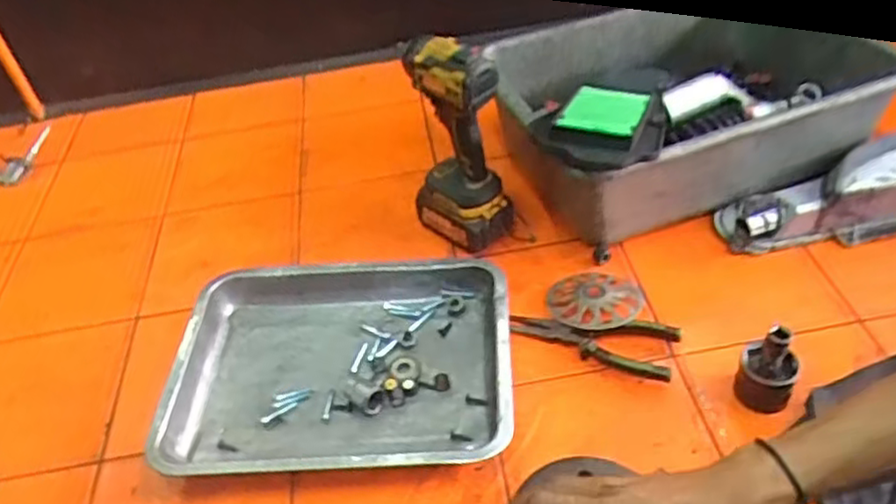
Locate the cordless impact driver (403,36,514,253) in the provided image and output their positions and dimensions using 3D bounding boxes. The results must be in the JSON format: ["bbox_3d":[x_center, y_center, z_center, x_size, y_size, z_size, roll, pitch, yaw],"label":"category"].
[{"bbox_3d":[0.009,-0.137,0.842,0.105,0.245,0.147,-8,42,0],"label":"cordless impact driver"}]

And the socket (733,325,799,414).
[{"bbox_3d":[0.300,0.110,0.659,0.051,0.084,0.052,17,47,25],"label":"socket"}]

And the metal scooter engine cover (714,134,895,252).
[{"bbox_3d":[0.496,-0.077,0.823,0.344,0.073,0.104,-15,42,-8],"label":"metal scooter engine cover"}]

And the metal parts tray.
[{"bbox_3d":[-0.109,0.122,0.746,0.344,0.065,0.252,-3,42,5],"label":"metal parts tray"}]

